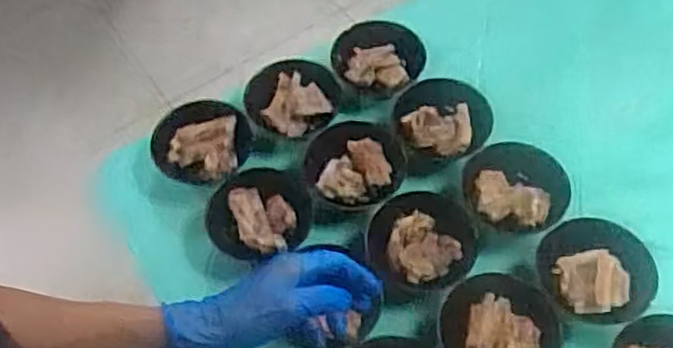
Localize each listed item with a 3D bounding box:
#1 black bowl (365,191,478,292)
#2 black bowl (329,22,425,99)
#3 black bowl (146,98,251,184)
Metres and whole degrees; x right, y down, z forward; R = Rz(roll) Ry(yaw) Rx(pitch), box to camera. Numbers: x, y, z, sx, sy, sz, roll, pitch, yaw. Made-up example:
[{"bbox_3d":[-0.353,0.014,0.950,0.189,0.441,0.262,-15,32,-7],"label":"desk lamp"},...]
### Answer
[{"bbox_3d":[0.113,0.084,0.908,0.134,0.037,0.136,-2,58,3],"label":"black bowl"},{"bbox_3d":[0.061,-0.176,1.053,0.133,0.034,0.132,-2,58,3],"label":"black bowl"},{"bbox_3d":[-0.191,-0.043,0.983,0.135,0.053,0.120,3,58,6],"label":"black bowl"}]

